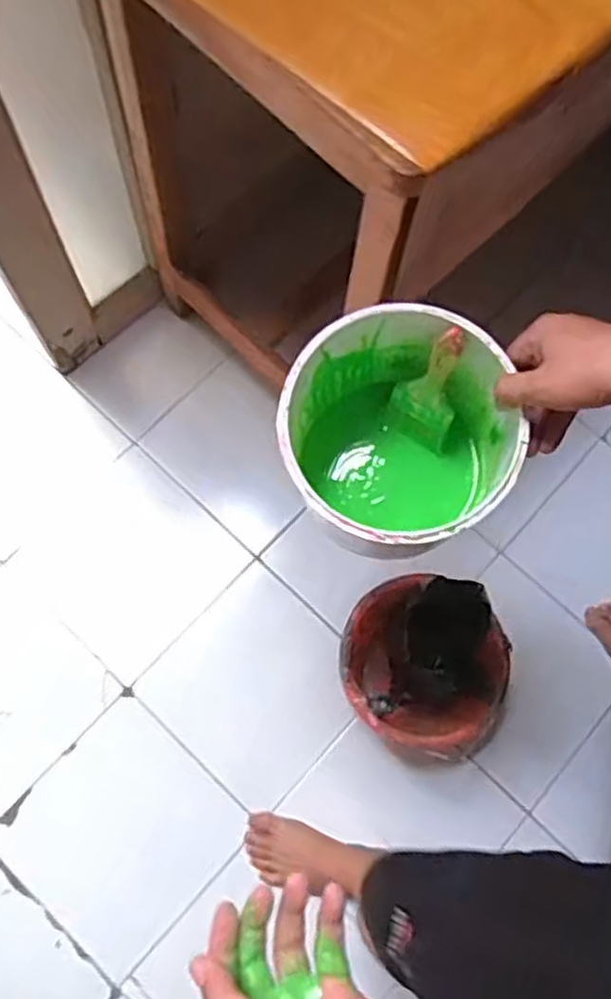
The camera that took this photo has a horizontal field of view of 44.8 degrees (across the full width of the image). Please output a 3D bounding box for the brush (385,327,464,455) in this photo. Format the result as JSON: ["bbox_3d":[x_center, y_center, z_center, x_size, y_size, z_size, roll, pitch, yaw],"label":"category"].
[{"bbox_3d":[0.107,-0.093,0.635,0.059,0.162,0.021,28,74,5],"label":"brush"}]

